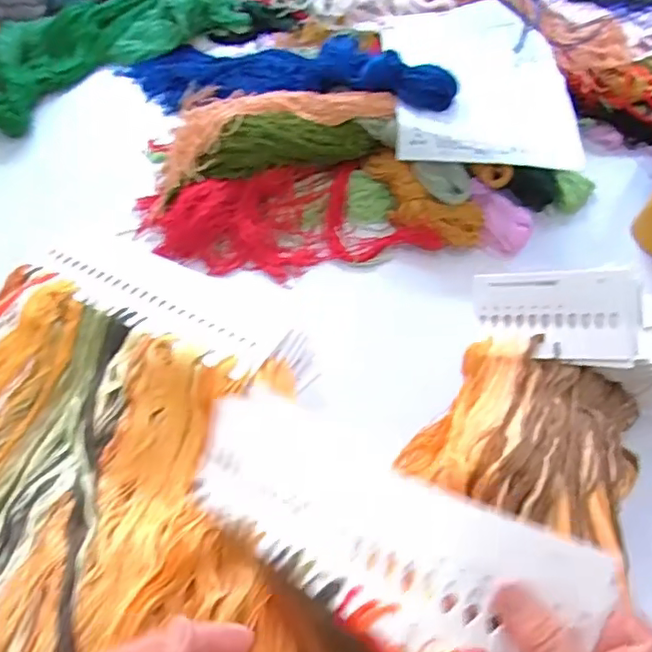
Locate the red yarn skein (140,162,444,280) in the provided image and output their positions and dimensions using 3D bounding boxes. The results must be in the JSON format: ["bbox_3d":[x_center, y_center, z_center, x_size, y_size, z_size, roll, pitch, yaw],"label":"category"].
[{"bbox_3d":[-0.048,-0.125,0.682,0.341,0.055,0.132,-7,63,-5],"label":"red yarn skein"}]

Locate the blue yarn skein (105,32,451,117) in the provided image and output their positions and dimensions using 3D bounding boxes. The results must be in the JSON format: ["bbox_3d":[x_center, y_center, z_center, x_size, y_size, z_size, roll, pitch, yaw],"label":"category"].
[{"bbox_3d":[-0.066,-0.317,0.737,0.472,0.052,0.113,15,61,28],"label":"blue yarn skein"}]

